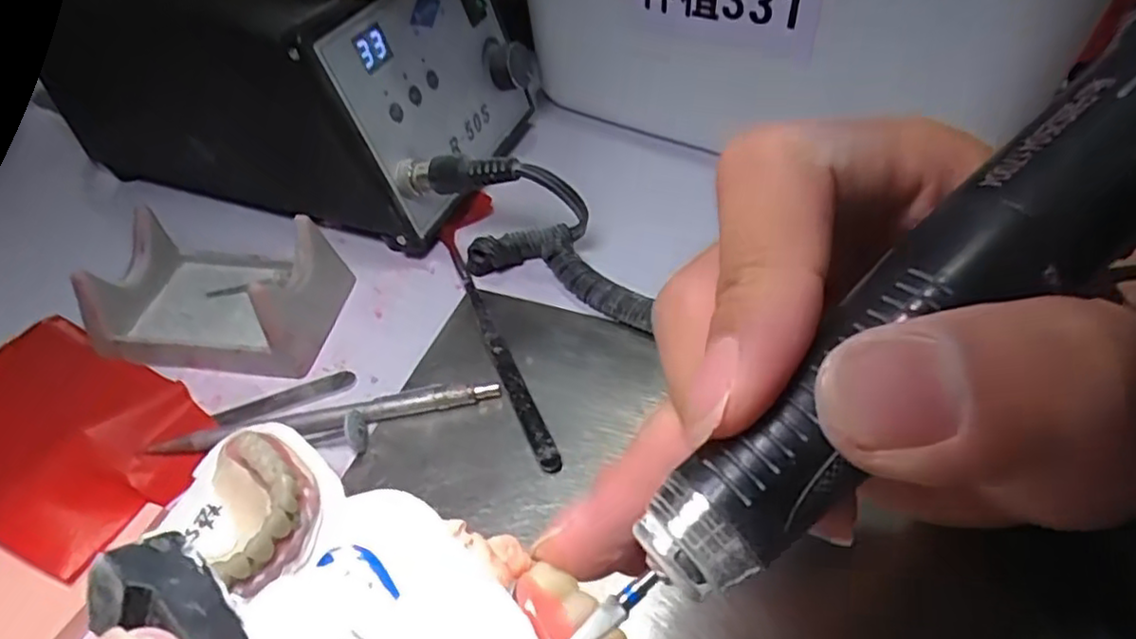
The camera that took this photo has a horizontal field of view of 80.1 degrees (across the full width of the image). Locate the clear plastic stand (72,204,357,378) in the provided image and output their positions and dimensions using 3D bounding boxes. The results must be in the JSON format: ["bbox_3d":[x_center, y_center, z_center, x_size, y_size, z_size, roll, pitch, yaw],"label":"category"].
[{"bbox_3d":[-0.157,-0.015,0.306,0.097,0.043,0.064,2,45,7],"label":"clear plastic stand"}]

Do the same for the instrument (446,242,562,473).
[{"bbox_3d":[-0.034,0.008,0.301,0.008,0.010,0.148,-18,47,-13],"label":"instrument"}]

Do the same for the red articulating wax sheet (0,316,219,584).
[{"bbox_3d":[-0.210,0.042,0.273,0.137,0.021,0.079,20,50,23],"label":"red articulating wax sheet"}]

